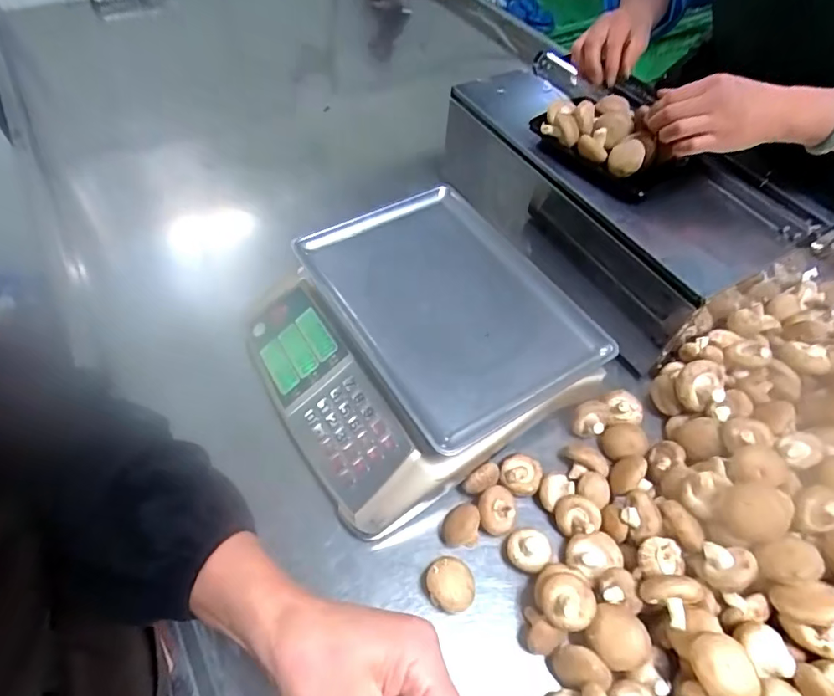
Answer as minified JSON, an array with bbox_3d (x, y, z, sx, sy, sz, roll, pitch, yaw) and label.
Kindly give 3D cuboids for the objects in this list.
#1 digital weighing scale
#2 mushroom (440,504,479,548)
[{"bbox_3d":[-0.008,-0.017,0.593,0.338,0.105,0.345,-27,60,-21],"label":"digital weighing scale"},{"bbox_3d":[0.045,0.186,0.518,0.036,0.036,0.035,2,54,-2],"label":"mushroom"}]

